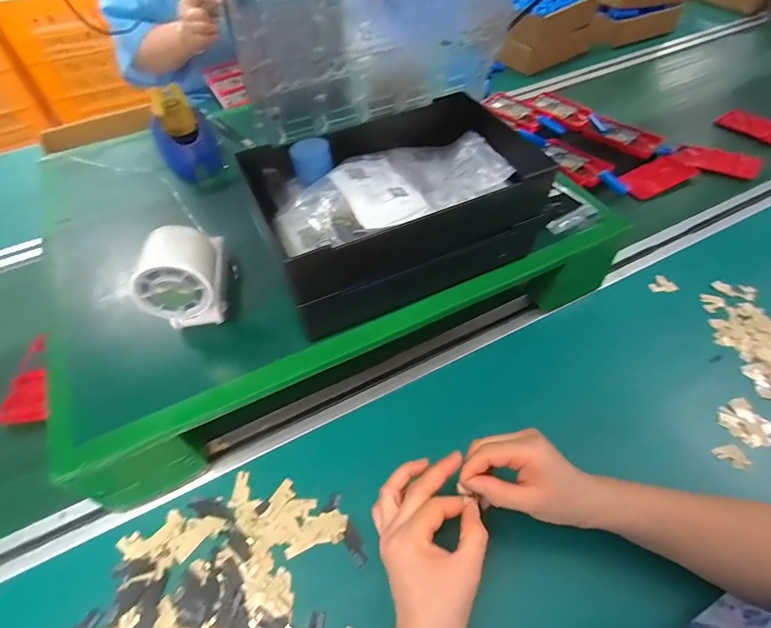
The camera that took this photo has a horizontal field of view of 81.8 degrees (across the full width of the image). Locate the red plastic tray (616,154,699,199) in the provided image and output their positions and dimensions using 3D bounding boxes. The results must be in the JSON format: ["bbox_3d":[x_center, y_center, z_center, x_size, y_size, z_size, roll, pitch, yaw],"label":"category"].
[{"bbox_3d":[0.442,-0.226,0.722,0.130,0.018,0.055,-23,54,-15],"label":"red plastic tray"}]

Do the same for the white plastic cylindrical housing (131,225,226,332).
[{"bbox_3d":[-0.178,-0.034,0.395,0.064,0.087,0.060,-2,51,2],"label":"white plastic cylindrical housing"}]

